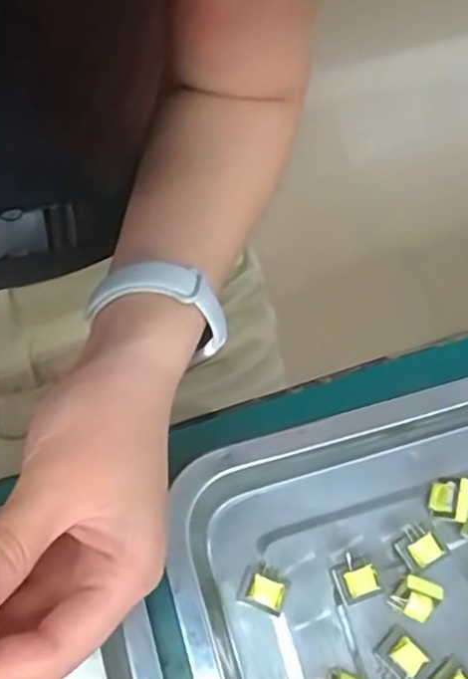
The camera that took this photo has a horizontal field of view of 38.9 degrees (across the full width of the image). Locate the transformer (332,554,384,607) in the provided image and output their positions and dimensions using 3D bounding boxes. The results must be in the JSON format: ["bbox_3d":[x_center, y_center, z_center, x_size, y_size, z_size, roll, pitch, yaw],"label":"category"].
[{"bbox_3d":[0.055,0.108,0.299,0.016,0.015,0.019,-17,69,-12],"label":"transformer"}]

